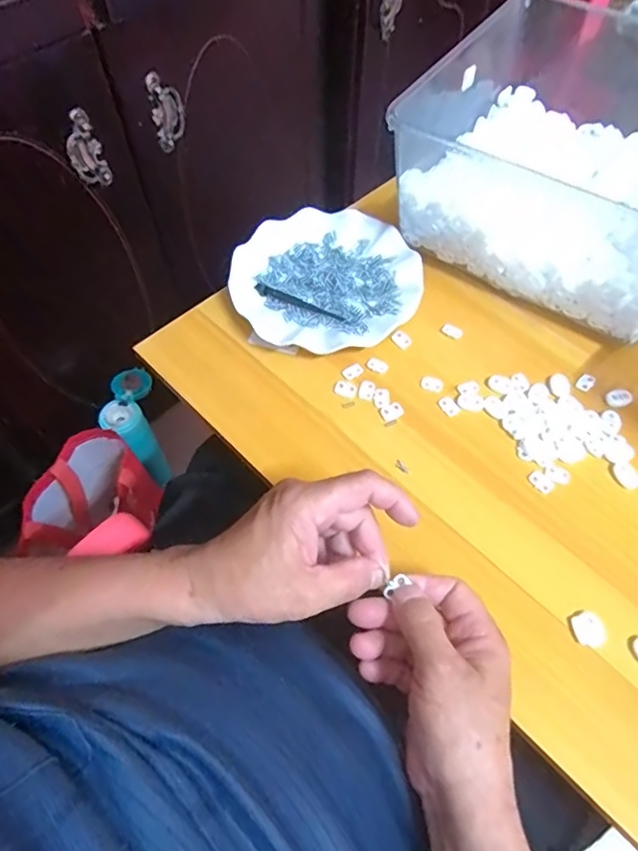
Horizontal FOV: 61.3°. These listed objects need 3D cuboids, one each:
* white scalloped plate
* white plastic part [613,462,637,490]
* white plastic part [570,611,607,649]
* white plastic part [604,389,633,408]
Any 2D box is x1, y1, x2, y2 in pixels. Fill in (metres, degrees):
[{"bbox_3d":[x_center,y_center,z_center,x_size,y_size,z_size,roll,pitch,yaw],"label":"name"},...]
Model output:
[{"bbox_3d":[0.006,-0.143,0.532,0.177,0.021,0.169,0,60,0],"label":"white scalloped plate"},{"bbox_3d":[0.249,0.040,0.435,0.017,0.004,0.022,-9,60,-5],"label":"white plastic part"},{"bbox_3d":[0.189,0.142,0.375,0.021,0.004,0.022,0,60,0],"label":"white plastic part"},{"bbox_3d":[0.264,-0.024,0.473,0.027,0.004,0.016,-23,62,-13],"label":"white plastic part"}]

